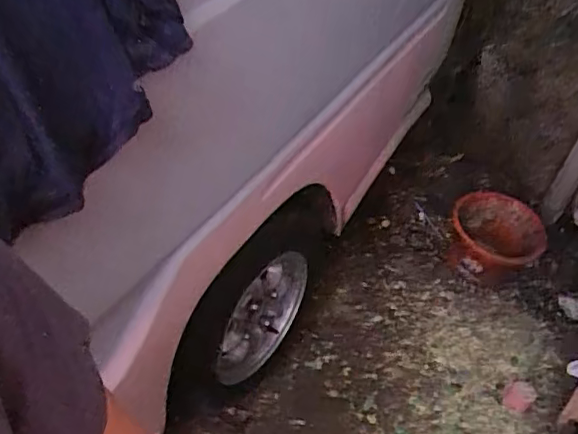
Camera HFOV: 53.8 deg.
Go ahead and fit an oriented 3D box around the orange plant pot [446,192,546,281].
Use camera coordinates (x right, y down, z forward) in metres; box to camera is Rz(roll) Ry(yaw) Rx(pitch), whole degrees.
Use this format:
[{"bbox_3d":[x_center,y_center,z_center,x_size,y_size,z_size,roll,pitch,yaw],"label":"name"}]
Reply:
[{"bbox_3d":[0.659,0.064,1.798,0.269,0.154,0.256,4,44,-4],"label":"orange plant pot"}]

